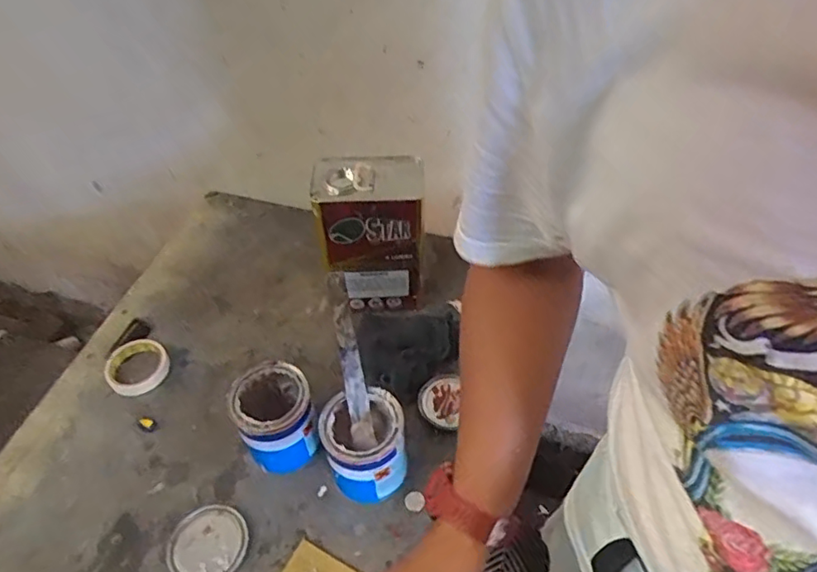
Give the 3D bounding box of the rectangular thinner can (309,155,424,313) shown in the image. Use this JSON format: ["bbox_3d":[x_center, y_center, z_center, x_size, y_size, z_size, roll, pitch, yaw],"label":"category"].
[{"bbox_3d":[-0.054,-0.075,0.935,0.166,0.244,0.109,0,48,3],"label":"rectangular thinner can"}]

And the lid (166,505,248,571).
[{"bbox_3d":[-0.257,0.334,0.738,0.097,0.017,0.095,-1,48,1],"label":"lid"}]

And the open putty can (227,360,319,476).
[{"bbox_3d":[-0.178,0.186,0.796,0.103,0.126,0.112,-28,53,-21],"label":"open putty can"}]

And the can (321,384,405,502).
[{"bbox_3d":[-0.057,0.214,0.763,0.102,0.116,0.105,-1,48,1],"label":"can"}]

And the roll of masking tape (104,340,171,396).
[{"bbox_3d":[-0.435,0.129,0.921,0.093,0.027,0.094,-1,48,1],"label":"roll of masking tape"}]

